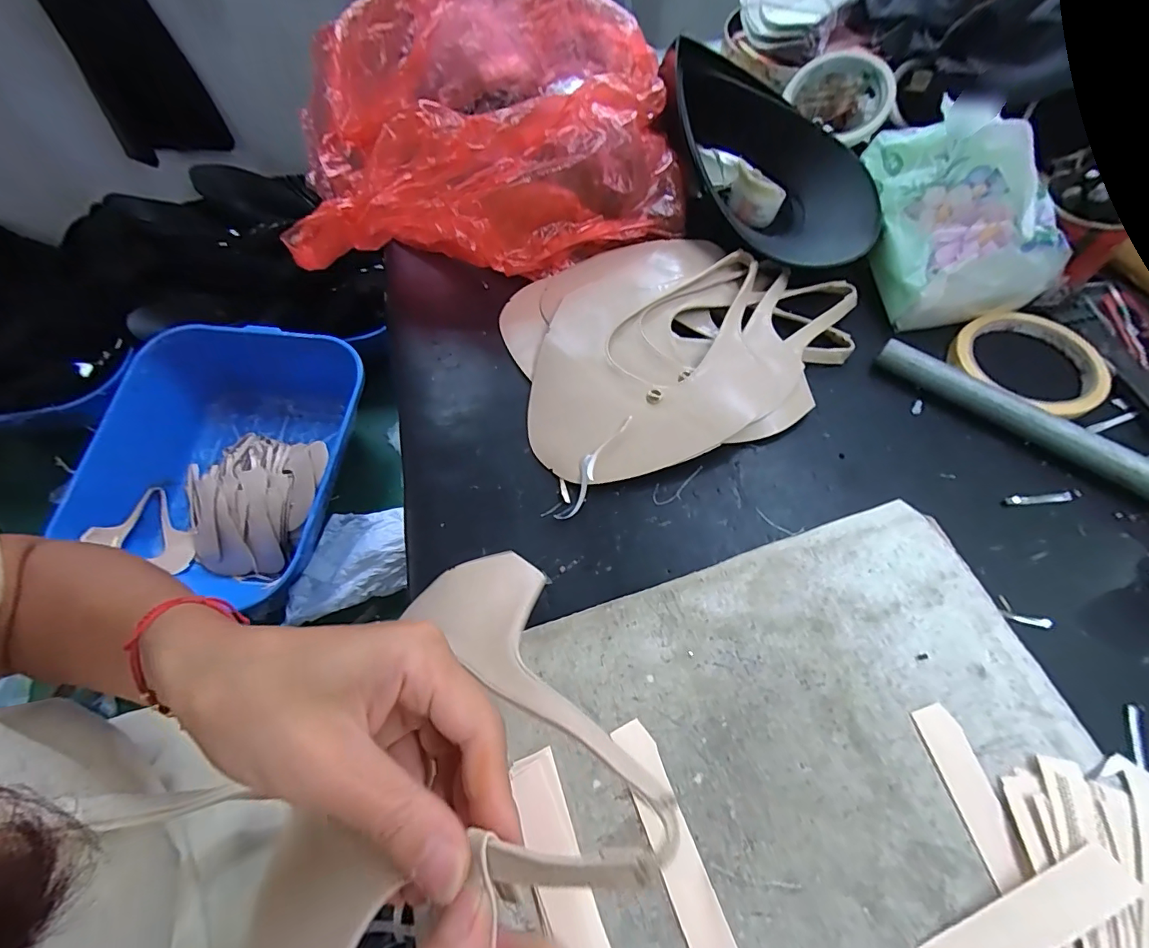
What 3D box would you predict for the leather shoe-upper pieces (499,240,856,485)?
[{"bbox_3d":[0.072,-0.107,0.373,0.244,0.030,0.206,-19,60,-7],"label":"leather shoe-upper pieces"}]

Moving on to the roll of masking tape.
[{"bbox_3d":[0.323,-0.081,0.349,0.096,0.021,0.094,-2,60,3],"label":"roll of masking tape"}]

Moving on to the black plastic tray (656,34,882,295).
[{"bbox_3d":[0.160,-0.270,0.413,0.152,0.069,0.222,-5,60,1],"label":"black plastic tray"}]

